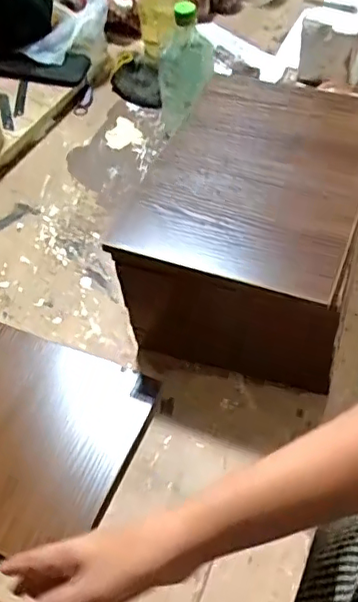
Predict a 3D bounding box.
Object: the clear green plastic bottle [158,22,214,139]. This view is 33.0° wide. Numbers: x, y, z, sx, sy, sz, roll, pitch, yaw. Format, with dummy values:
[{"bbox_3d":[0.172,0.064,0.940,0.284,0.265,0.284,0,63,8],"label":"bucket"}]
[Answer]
[{"bbox_3d":[0.011,-0.343,0.986,0.090,0.200,0.103,2,54,-2],"label":"clear green plastic bottle"}]

